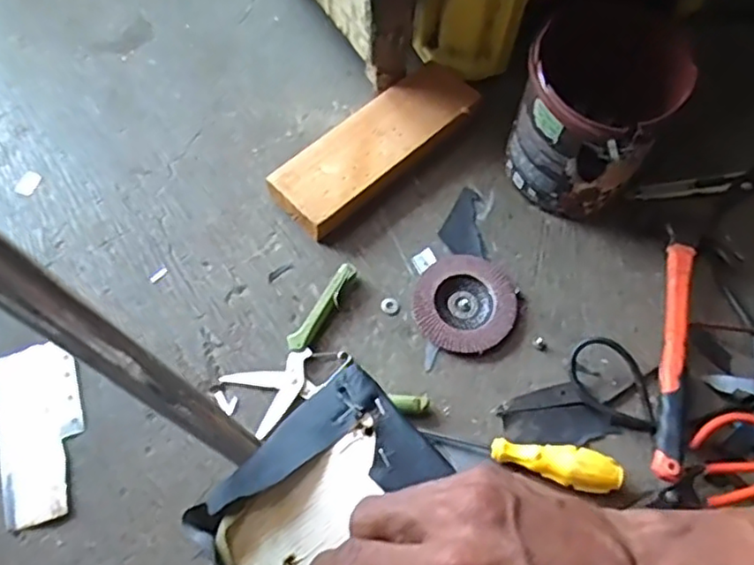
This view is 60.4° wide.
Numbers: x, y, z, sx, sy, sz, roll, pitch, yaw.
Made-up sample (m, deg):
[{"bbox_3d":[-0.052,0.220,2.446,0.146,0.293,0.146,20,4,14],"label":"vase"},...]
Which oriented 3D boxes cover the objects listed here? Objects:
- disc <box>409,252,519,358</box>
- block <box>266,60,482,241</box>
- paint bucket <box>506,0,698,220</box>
[{"bbox_3d":[0.085,0.020,0.620,0.097,0.014,0.094,1,64,-1],"label":"disc"},{"bbox_3d":[0.001,-0.144,0.681,0.243,0.038,0.083,-39,71,-18],"label":"block"},{"bbox_3d":[0.204,-0.163,0.631,0.132,0.157,0.160,24,66,9],"label":"paint bucket"}]

